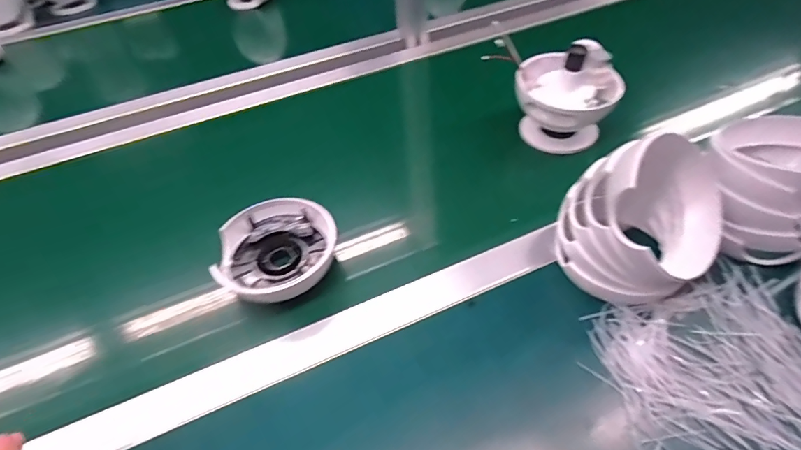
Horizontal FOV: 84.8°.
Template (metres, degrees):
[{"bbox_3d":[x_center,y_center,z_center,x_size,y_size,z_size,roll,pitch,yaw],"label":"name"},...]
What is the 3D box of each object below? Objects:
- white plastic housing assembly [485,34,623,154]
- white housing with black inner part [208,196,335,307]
[{"bbox_3d":[0.192,-0.163,0.542,0.138,0.115,0.099,30,55,26],"label":"white plastic housing assembly"},{"bbox_3d":[-0.126,0.025,0.440,0.115,0.039,0.102,-31,54,-25],"label":"white housing with black inner part"}]

